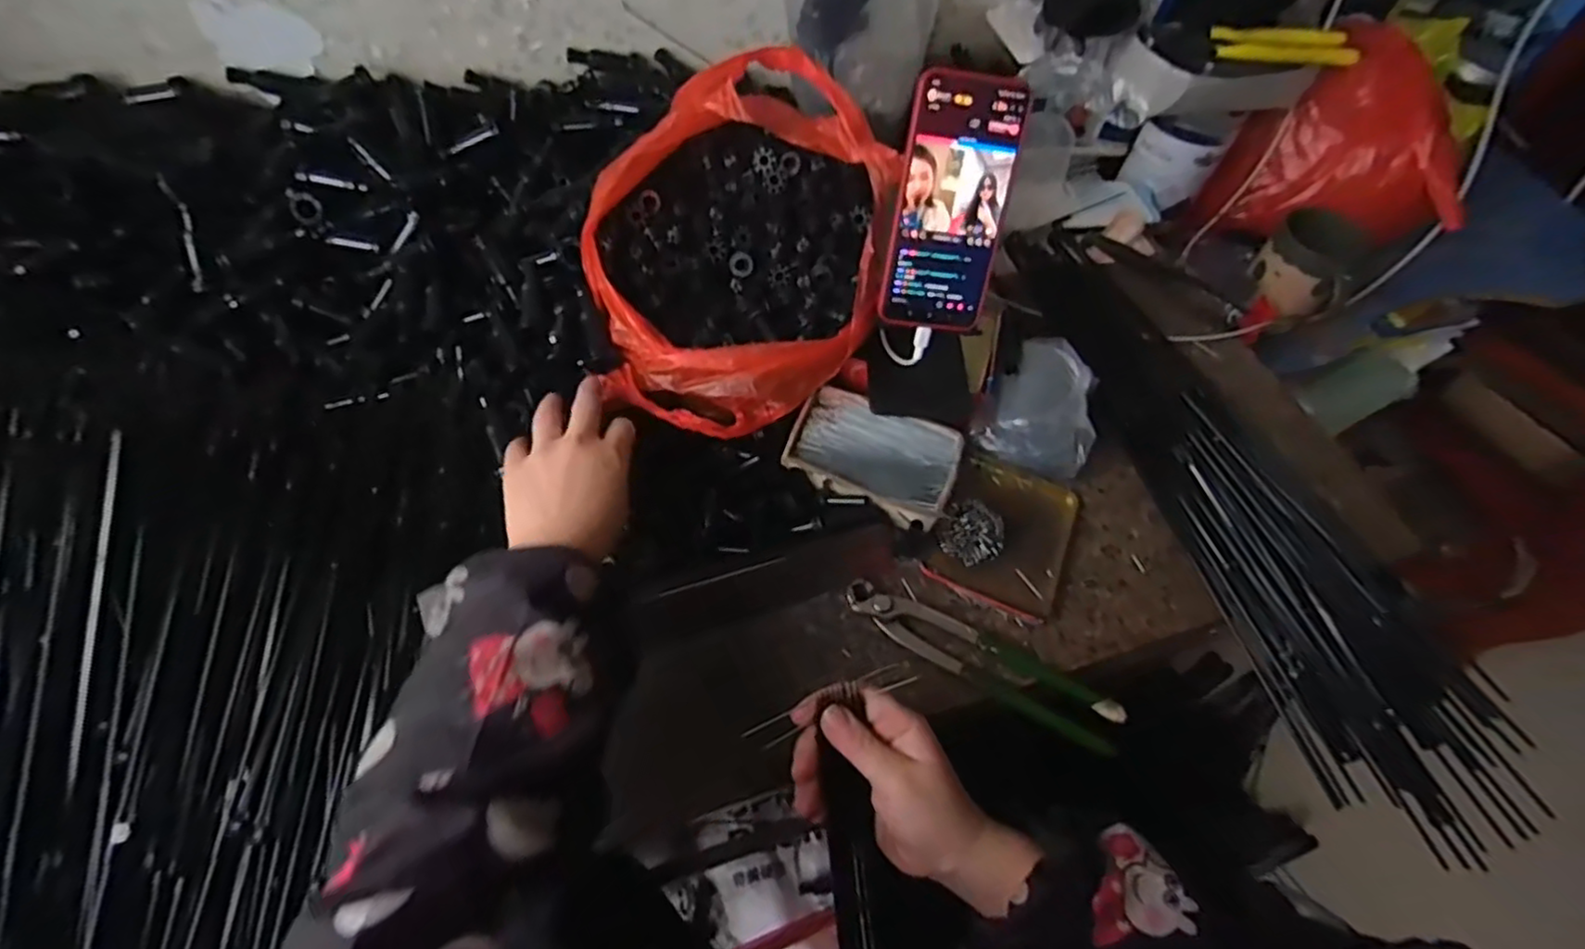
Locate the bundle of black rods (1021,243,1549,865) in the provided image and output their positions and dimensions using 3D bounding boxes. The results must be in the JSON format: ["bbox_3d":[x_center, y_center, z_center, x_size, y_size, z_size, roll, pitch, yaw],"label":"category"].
[{"bbox_3d":[0.350,-0.008,0.564,0.146,0.033,0.571,-12,61,-11],"label":"bundle of black rods"}]

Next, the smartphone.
[{"bbox_3d":[0.110,-0.184,0.474,0.078,0.164,0.006,4,26,-7],"label":"smartphone"}]

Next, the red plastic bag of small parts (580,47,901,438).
[{"bbox_3d":[-0.047,-0.160,0.512,0.240,0.152,0.212,-32,67,-21],"label":"red plastic bag of small parts"}]

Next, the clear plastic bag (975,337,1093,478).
[{"bbox_3d":[0.206,-0.060,0.573,0.092,0.039,0.113,21,60,7],"label":"clear plastic bag"}]

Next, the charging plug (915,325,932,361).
[{"bbox_3d":[0.098,-0.099,0.518,0.011,0.028,0.006,5,37,-2],"label":"charging plug"}]

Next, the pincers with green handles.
[{"bbox_3d":[0.130,0.127,0.475,0.197,0.016,0.039,27,61,11],"label":"pincers with green handles"}]

